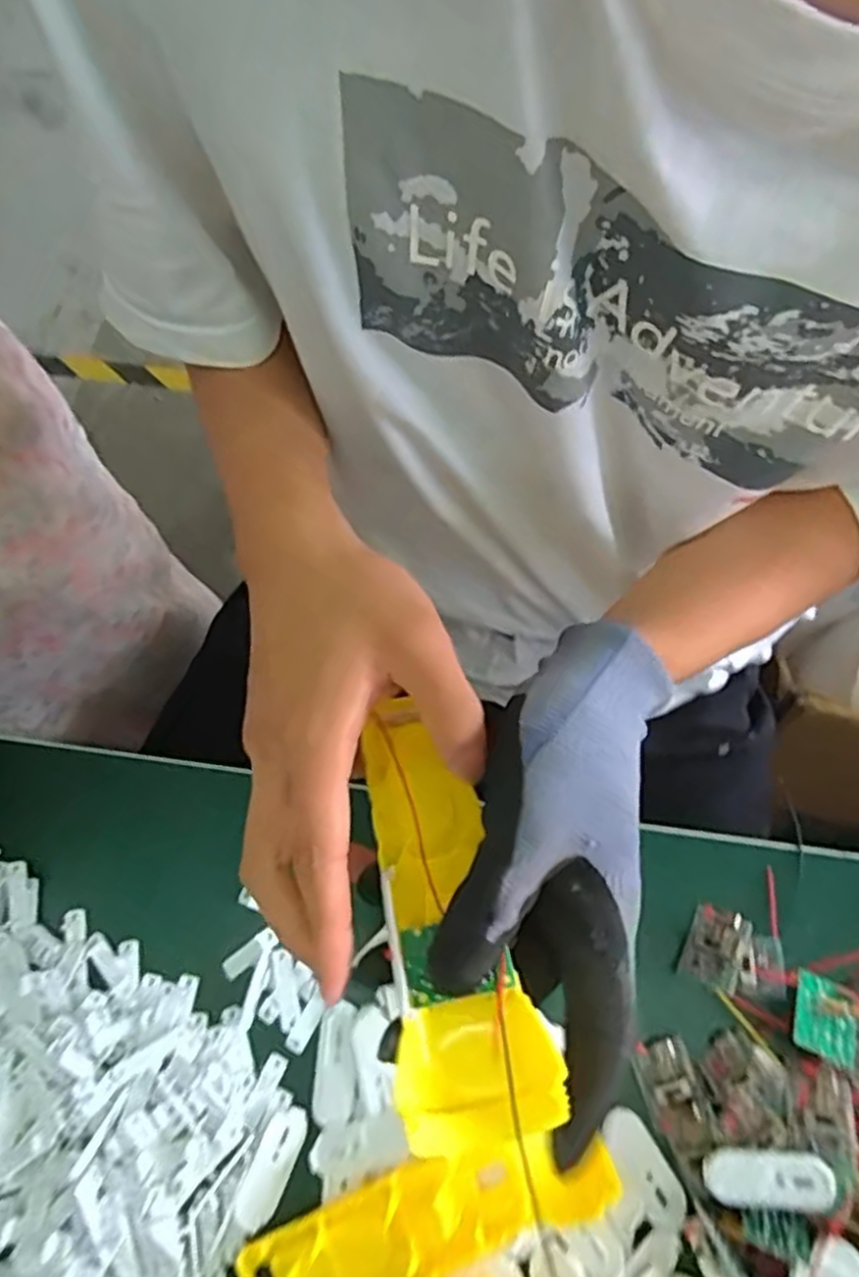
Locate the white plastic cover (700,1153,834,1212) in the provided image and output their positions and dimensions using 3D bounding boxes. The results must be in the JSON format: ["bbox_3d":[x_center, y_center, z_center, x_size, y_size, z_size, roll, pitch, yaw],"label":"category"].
[{"bbox_3d":[0.144,0.230,0.319,0.051,0.006,0.020,-8,70,15],"label":"white plastic cover"}]

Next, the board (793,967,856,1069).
[{"bbox_3d":[0.182,0.175,0.348,0.025,0.004,0.037,22,48,15],"label":"board"}]

